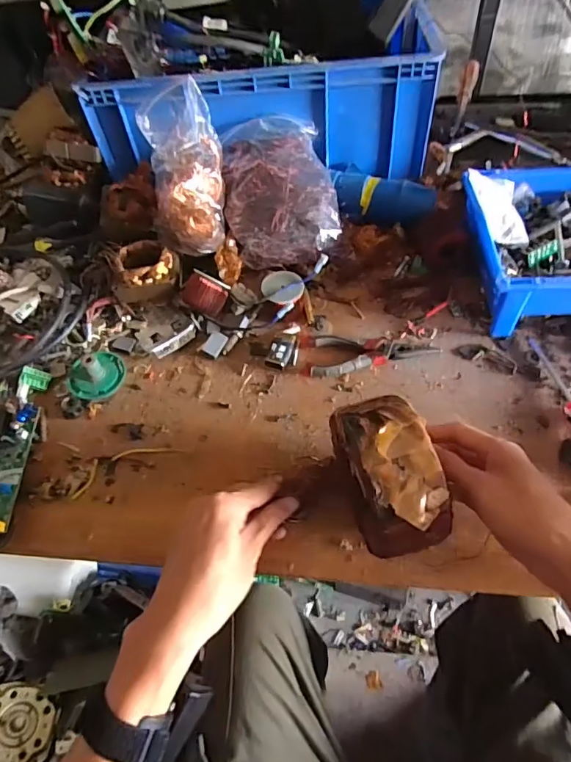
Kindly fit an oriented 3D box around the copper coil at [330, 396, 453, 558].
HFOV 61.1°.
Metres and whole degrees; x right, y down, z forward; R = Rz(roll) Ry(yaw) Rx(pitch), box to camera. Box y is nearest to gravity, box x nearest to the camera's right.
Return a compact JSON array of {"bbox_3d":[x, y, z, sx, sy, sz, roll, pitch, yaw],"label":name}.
[{"bbox_3d":[0.082,0.069,0.387,0.064,0.078,0.114,-16,54,-6],"label":"copper coil"}]

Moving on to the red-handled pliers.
[{"bbox_3d":[0.096,-0.028,0.564,0.158,0.014,0.056,3,54,7],"label":"red-handled pliers"}]

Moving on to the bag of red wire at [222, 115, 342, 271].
[{"bbox_3d":[-0.008,-0.243,0.651,0.145,0.126,0.164,-10,54,-3],"label":"bag of red wire"}]

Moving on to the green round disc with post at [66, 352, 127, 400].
[{"bbox_3d":[-0.226,-0.013,0.569,0.068,0.035,0.062,-36,59,-20],"label":"green round disc with post"}]

